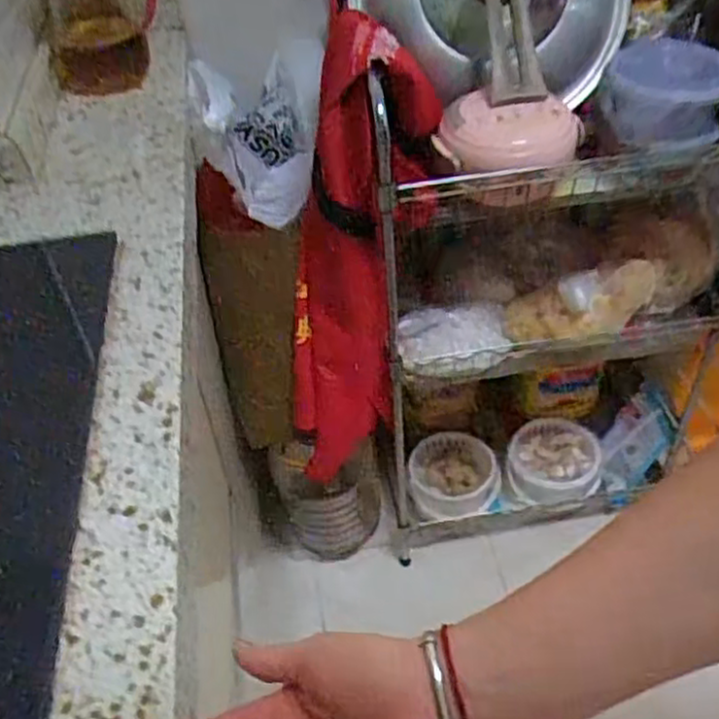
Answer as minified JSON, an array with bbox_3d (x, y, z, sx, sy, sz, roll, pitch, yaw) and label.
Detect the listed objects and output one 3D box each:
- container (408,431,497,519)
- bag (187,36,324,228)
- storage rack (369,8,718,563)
[{"bbox_3d":[0.159,0.199,1.261,0.144,0.078,0.138,-3,44,2],"label":"container"},{"bbox_3d":[-0.115,-0.274,0.899,0.114,0.165,0.200,4,45,9],"label":"bag"},{"bbox_3d":[0.287,-0.040,1.026,0.501,0.703,0.213,-6,44,-2],"label":"storage rack"}]

